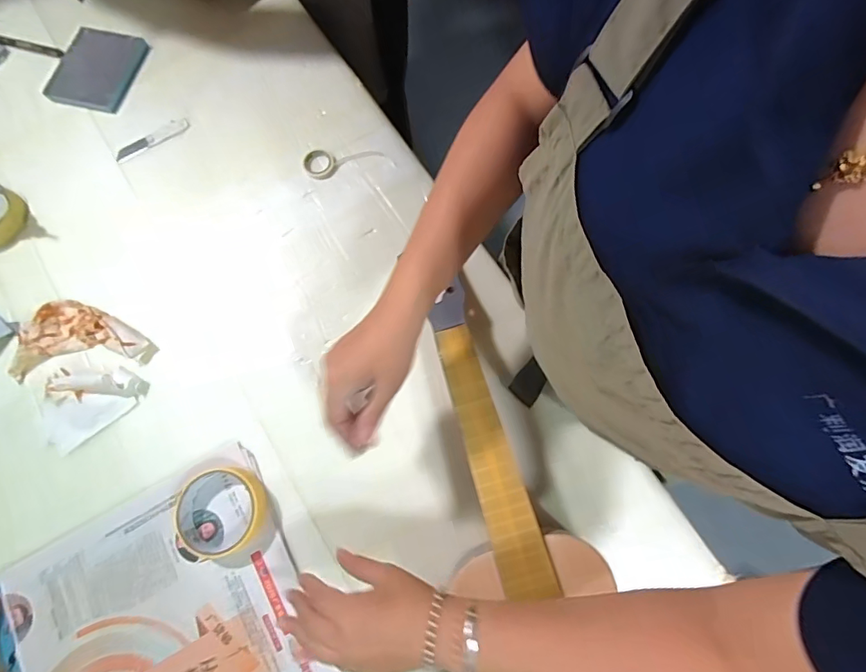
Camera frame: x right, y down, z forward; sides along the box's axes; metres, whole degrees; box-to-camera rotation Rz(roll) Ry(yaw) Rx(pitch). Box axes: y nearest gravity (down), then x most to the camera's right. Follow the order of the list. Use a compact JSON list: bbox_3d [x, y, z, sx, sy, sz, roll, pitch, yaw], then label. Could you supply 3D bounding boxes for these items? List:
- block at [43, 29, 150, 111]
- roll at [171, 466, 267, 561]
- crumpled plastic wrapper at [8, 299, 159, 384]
[{"bbox_3d":[-0.468,-0.371,0.628,0.118,0.015,0.121,13,74,4],"label":"block"},{"bbox_3d":[-0.220,0.179,0.463,0.098,0.031,0.086,-14,74,-4],"label":"roll"},{"bbox_3d":[-0.406,-0.005,0.521,0.158,0.016,0.087,-7,74,-2],"label":"crumpled plastic wrapper"}]

